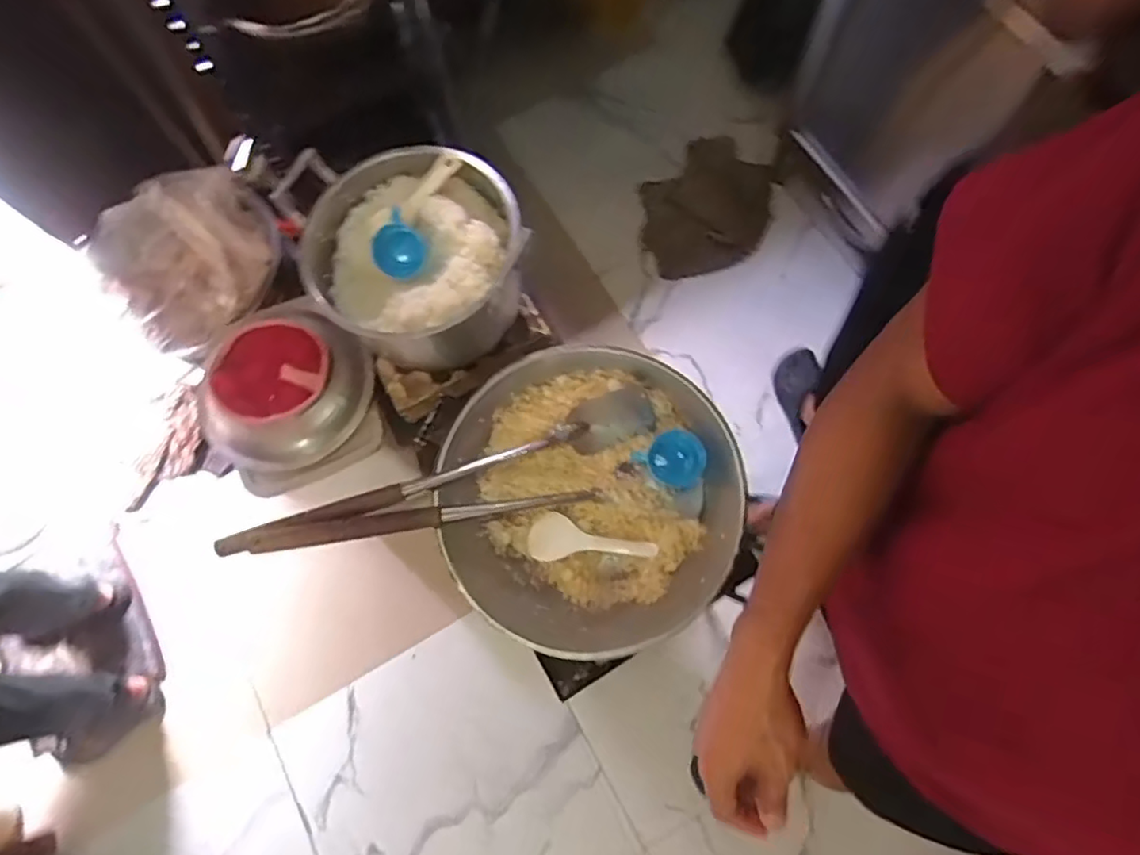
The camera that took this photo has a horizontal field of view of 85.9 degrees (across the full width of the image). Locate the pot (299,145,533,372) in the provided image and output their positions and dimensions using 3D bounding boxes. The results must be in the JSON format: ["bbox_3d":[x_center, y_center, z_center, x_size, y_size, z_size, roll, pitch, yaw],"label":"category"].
[{"bbox_3d":[-0.234,-0.250,0.954,0.300,0.193,0.292,-1,72,2],"label":"pot"}]

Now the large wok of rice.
[{"bbox_3d":[0.027,0.101,0.876,0.403,0.119,0.399,-1,72,2],"label":"large wok of rice"}]

